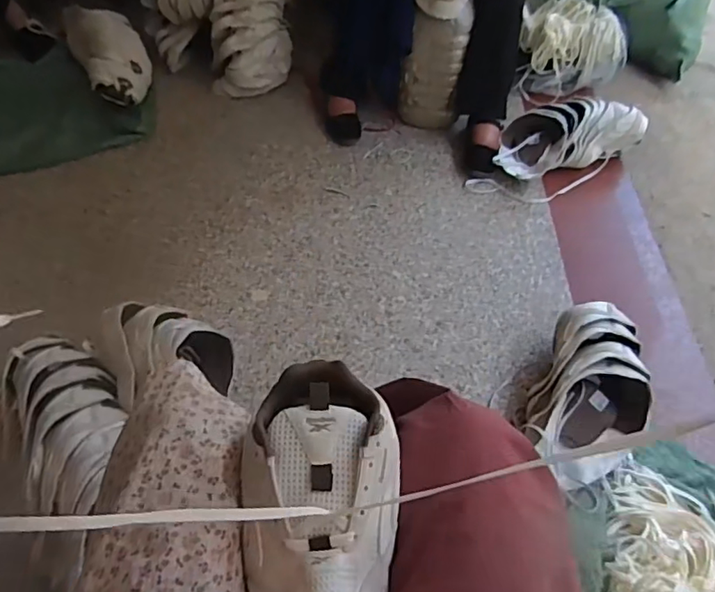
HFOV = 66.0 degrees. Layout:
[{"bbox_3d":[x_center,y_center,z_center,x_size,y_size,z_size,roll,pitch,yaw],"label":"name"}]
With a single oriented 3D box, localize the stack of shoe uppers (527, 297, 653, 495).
[{"bbox_3d":[0.392,0.167,0.909,0.176,0.134,0.287,21,53,15],"label":"stack of shoe uppers"}]

